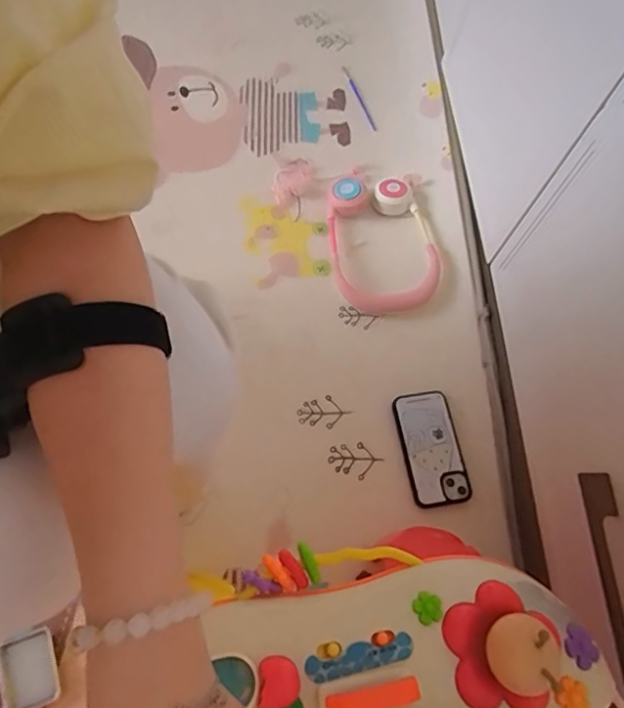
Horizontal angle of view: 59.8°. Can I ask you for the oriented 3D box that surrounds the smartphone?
[{"bbox_3d":[0.156,0.122,0.709,0.073,0.011,0.149,-8,67,-9],"label":"smartphone"}]

